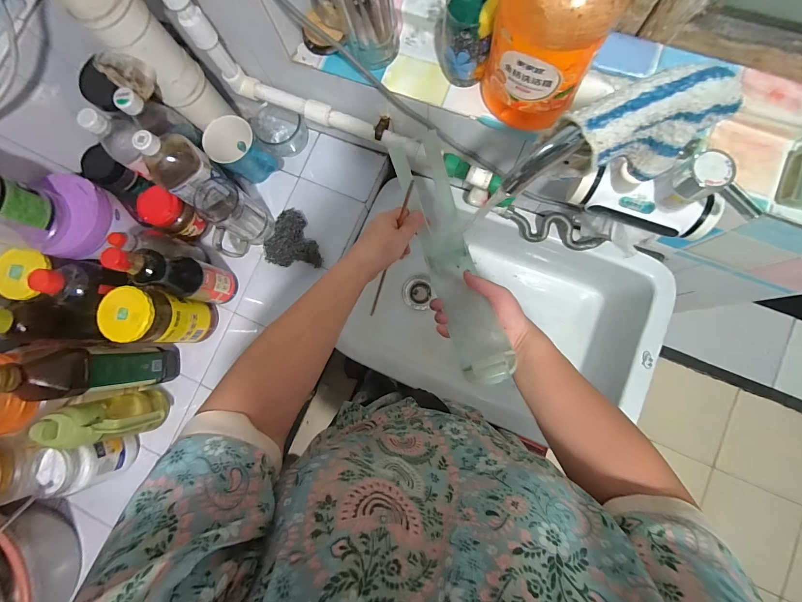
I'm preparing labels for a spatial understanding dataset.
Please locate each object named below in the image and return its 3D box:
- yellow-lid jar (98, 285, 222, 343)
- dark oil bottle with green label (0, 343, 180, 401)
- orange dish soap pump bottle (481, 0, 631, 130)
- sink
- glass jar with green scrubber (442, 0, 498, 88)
[{"bbox_3d":[-0.401,0.030,0.586,0.076,0.167,0.078,5,83,6],"label":"yellow-lid jar"},{"bbox_3d":[-0.471,0.107,0.541,0.072,0.260,0.070,-12,81,3],"label":"dark oil bottle with green label"},{"bbox_3d":[0.151,-0.280,0.354,0.120,0.266,0.070,16,84,7],"label":"orange dish soap pump bottle"},{"bbox_3d":[0.205,0.017,0.769,0.579,0.238,0.397,12,84,7],"label":"sink"},{"bbox_3d":[0.084,-0.335,0.441,0.058,0.116,0.058,-1,82,5],"label":"glass jar with green scrubber"}]

